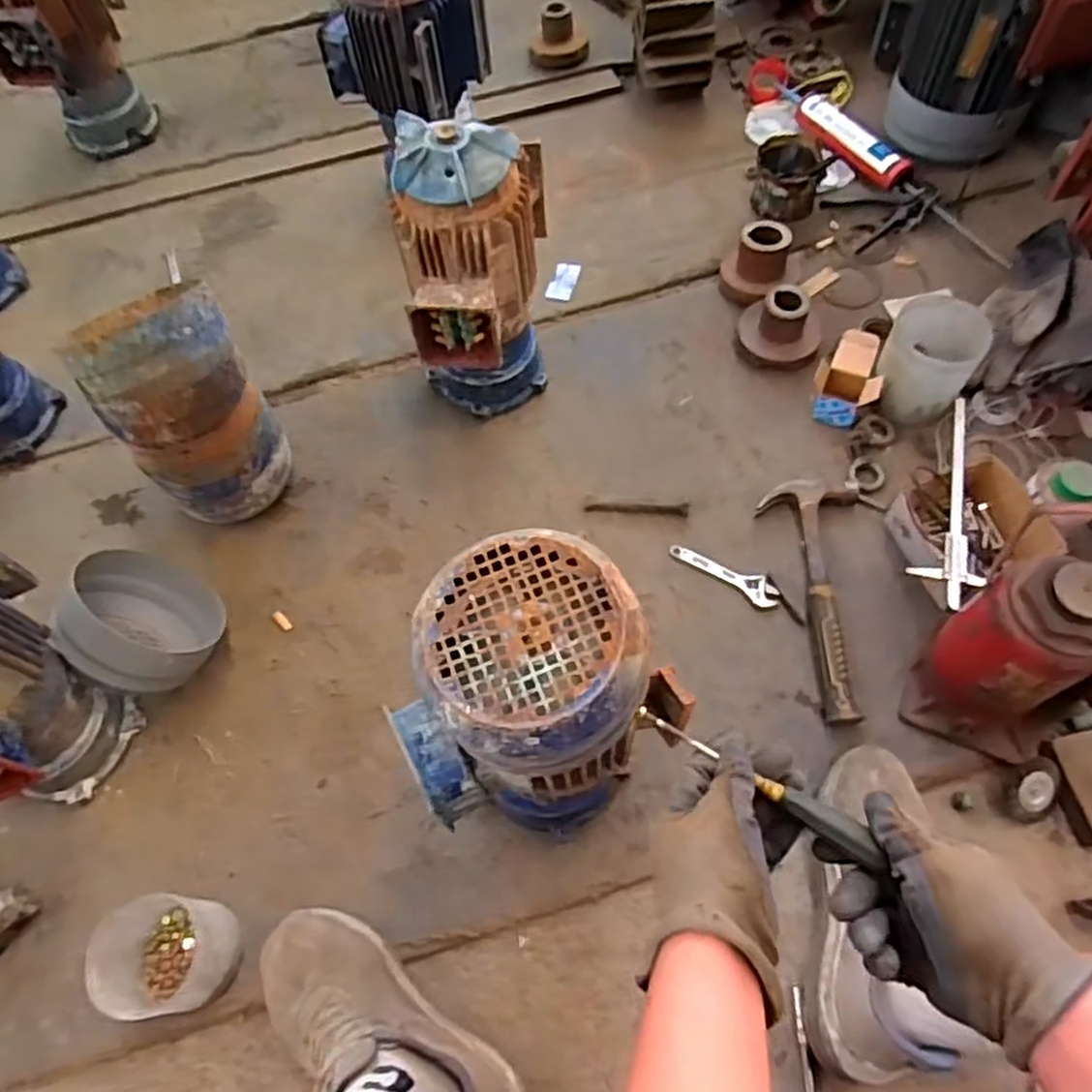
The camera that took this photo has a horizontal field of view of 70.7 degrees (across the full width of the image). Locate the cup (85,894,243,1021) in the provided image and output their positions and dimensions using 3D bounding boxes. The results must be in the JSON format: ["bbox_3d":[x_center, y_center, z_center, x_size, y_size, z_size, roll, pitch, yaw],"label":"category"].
[{"bbox_3d":[-0.381,0.414,0.780,0.106,0.122,0.103,-1,61,3],"label":"cup"}]

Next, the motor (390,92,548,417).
[{"bbox_3d":[-0.091,-0.341,1.020,0.157,0.409,0.224,8,62,8],"label":"motor"}]

